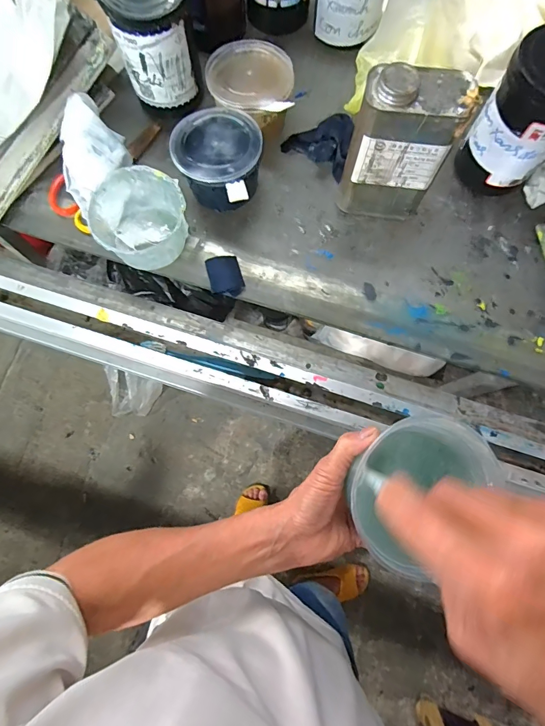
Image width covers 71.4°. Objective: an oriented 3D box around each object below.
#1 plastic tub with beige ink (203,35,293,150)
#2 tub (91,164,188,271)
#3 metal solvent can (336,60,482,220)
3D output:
[{"bbox_3d":[-0.024,-0.377,0.537,0.130,0.072,0.108,36,79,7],"label":"plastic tub with beige ink"},{"bbox_3d":[-0.171,-0.183,0.496,0.110,0.072,0.112,0,77,-1],"label":"tub"},{"bbox_3d":[0.147,-0.256,0.456,0.112,0.175,0.064,9,77,1],"label":"metal solvent can"}]

